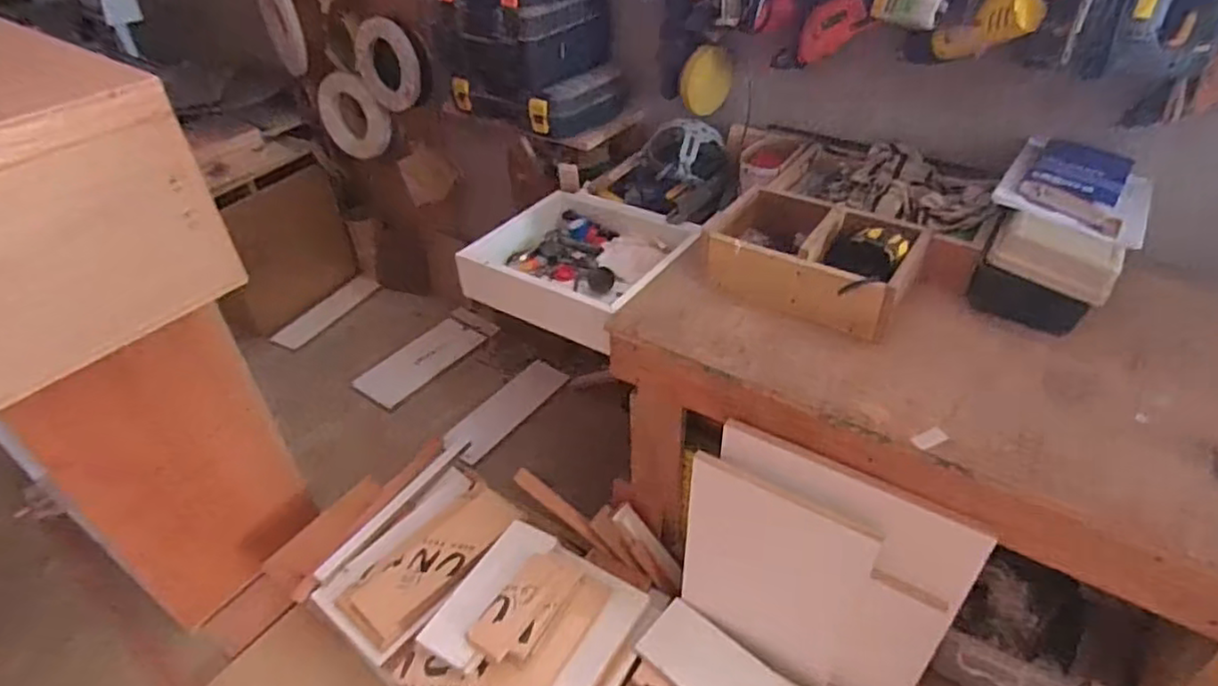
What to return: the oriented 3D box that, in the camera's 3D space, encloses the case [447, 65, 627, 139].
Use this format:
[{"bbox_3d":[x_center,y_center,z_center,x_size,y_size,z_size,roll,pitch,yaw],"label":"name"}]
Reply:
[{"bbox_3d":[-0.186,-0.614,1.658,0.339,0.128,0.269,28,48,32],"label":"case"}]

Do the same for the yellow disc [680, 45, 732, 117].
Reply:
[{"bbox_3d":[0.219,-0.585,1.479,0.122,0.150,0.024,-3,39,-2],"label":"yellow disc"}]

